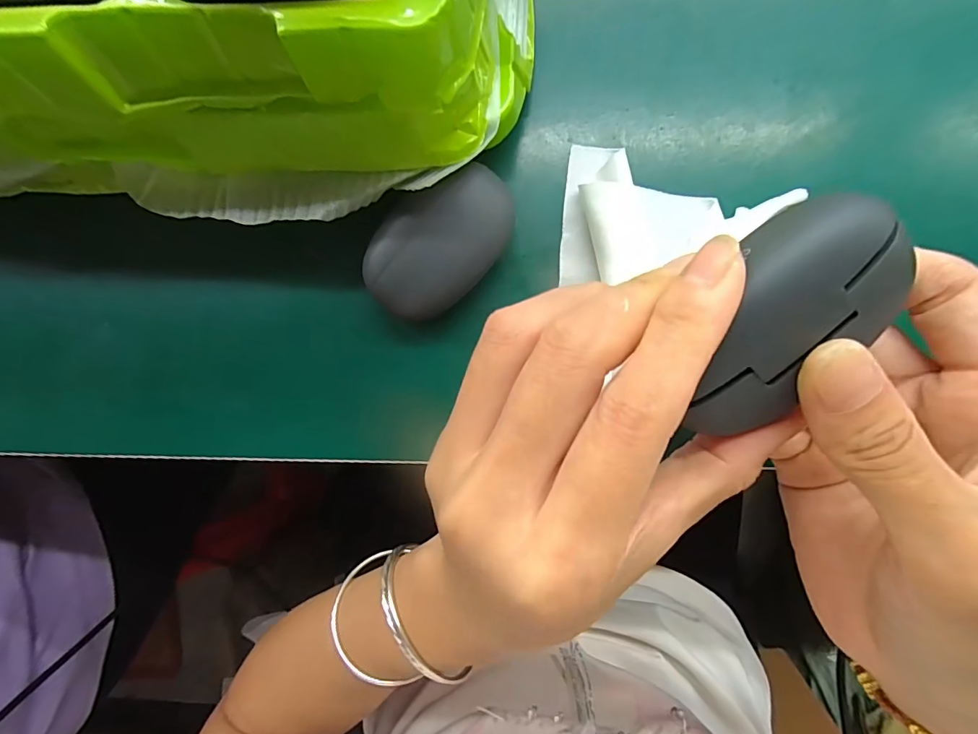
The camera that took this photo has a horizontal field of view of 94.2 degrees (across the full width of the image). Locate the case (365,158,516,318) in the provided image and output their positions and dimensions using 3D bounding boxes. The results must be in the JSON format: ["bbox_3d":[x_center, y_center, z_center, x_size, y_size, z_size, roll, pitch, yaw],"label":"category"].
[{"bbox_3d":[-0.019,-0.050,0.188,0.044,0.024,0.065,31,93,4],"label":"case"}]

